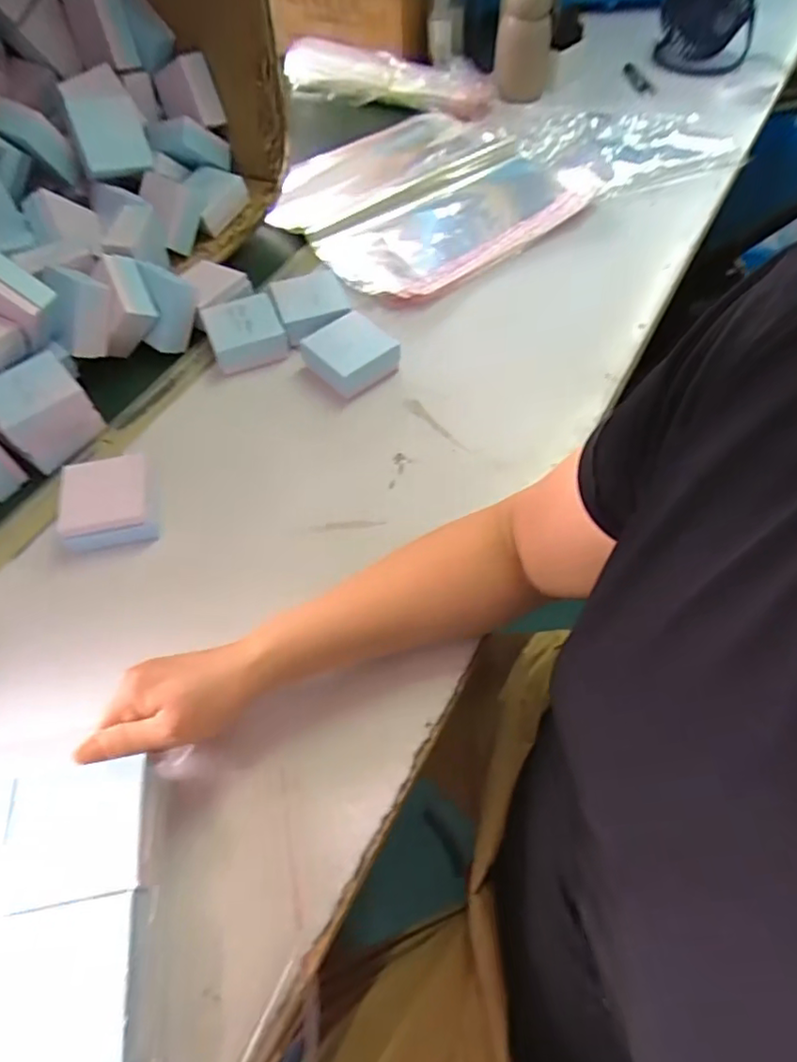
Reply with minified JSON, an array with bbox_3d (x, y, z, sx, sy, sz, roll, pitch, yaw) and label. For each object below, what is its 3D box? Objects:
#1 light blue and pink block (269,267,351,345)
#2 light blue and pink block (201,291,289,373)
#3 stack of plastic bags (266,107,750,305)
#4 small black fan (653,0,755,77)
[{"bbox_3d":[-0.095,-0.249,0.675,0.076,0.033,0.083,-18,59,-9],"label":"light blue and pink block"},{"bbox_3d":[-0.168,-0.218,0.665,0.075,0.039,0.083,-20,59,-11],"label":"light blue and pink block"},{"bbox_3d":[0.129,-0.509,0.844,0.589,0.023,0.355,-29,62,-16],"label":"stack of plastic bags"},{"bbox_3d":[0.508,-0.843,0.998,0.149,0.127,0.078,18,59,14],"label":"small black fan"}]

